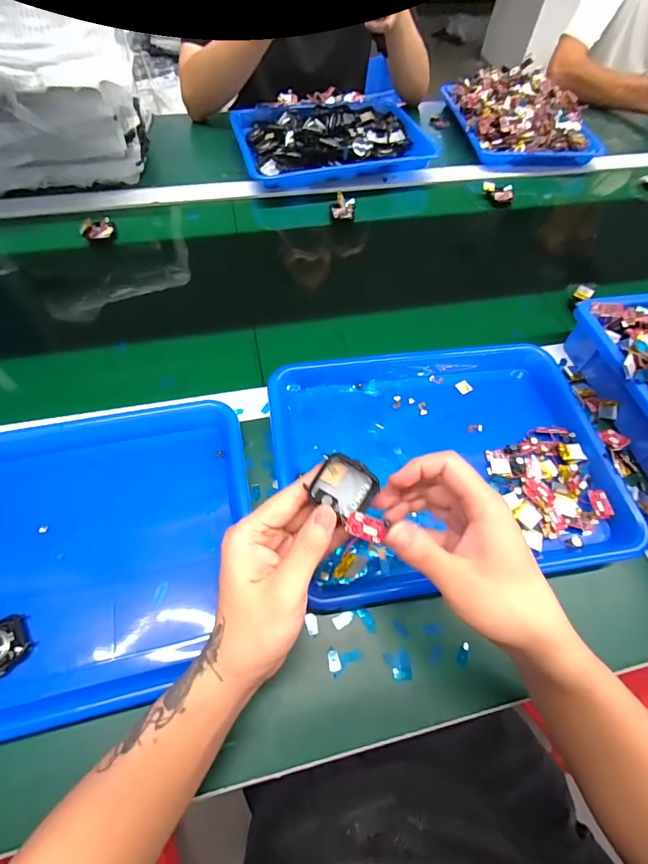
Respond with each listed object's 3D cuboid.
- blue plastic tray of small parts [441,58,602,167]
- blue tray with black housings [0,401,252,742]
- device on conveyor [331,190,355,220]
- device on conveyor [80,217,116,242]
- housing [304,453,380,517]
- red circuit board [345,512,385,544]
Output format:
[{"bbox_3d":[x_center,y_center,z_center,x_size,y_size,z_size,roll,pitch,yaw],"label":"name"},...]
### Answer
[{"bbox_3d":[0.375,-0.605,0.746,0.235,0.057,0.265,0,60,-4],"label":"blue plastic tray of small parts"},{"bbox_3d":[-0.230,0.103,0.341,0.332,0.040,0.256,-11,63,-7],"label":"blue tray with black housings"},{"bbox_3d":[0.030,-0.363,0.629,0.036,0.028,0.035,1,62,-1],"label":"device on conveyor"},{"bbox_3d":[-0.336,-0.300,0.585,0.050,0.025,0.028,4,60,-1],"label":"device on conveyor"},{"bbox_3d":[0.015,0.036,0.262,0.043,0.011,0.034,32,90,-14],"label":"housing"},{"bbox_3d":[0.028,0.063,0.261,0.029,0.004,0.015,22,78,-18],"label":"red circuit board"}]

